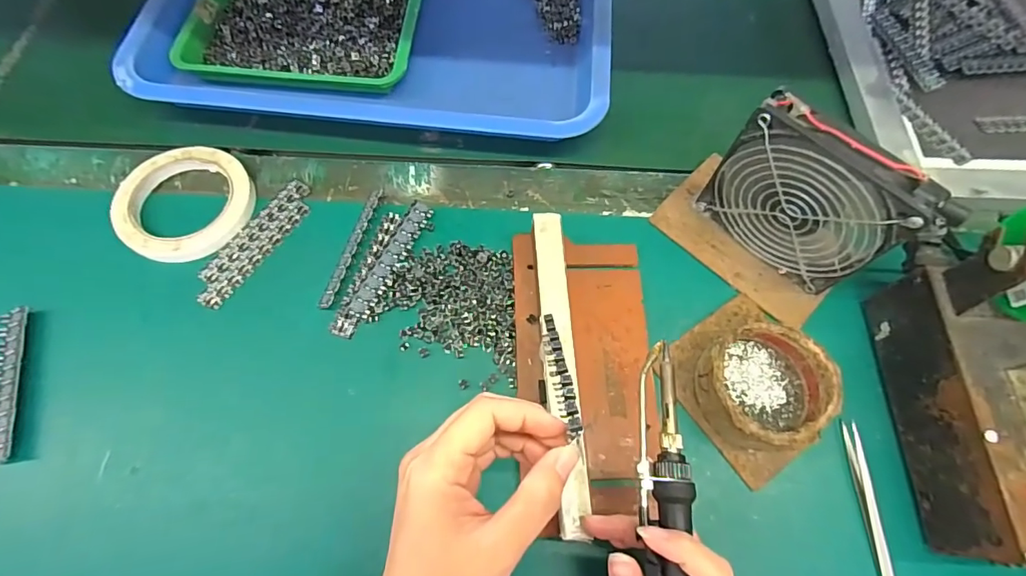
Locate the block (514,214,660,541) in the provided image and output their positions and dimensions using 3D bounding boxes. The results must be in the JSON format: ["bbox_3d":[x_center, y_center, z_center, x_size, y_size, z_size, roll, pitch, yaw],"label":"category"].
[{"bbox_3d":[0.053,0.052,0.342,0.098,0.040,0.211,0,65,-2],"label":"block"}]

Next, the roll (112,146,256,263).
[{"bbox_3d":[-0.267,-0.071,0.399,0.102,0.019,0.102,1,67,-2],"label":"roll"}]

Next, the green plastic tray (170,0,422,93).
[{"bbox_3d":[-0.203,-0.265,0.486,0.216,0.030,0.179,5,67,0],"label":"green plastic tray"}]

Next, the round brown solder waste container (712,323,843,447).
[{"bbox_3d":[0.176,0.069,0.340,0.081,0.041,0.078,1,67,-2],"label":"round brown solder waste container"}]

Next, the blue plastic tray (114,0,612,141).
[{"bbox_3d":[-0.121,-0.305,0.505,0.429,0.039,0.362,6,67,1],"label":"blue plastic tray"}]

